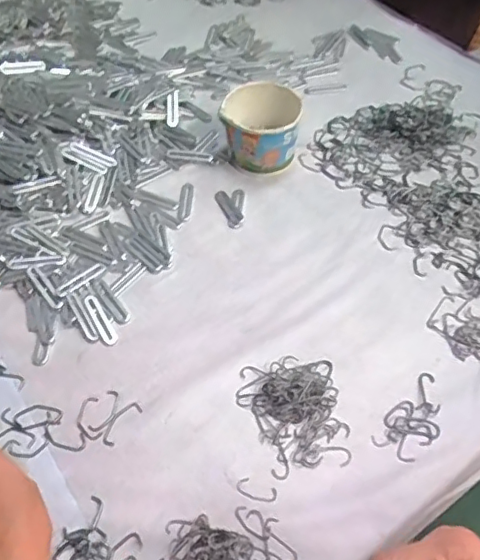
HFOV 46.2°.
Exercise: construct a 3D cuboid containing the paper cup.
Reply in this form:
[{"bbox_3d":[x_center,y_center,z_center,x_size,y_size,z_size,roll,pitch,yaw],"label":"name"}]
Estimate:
[{"bbox_3d":[0.024,-0.177,0.666,0.090,0.072,0.082,8,54,7],"label":"paper cup"}]

